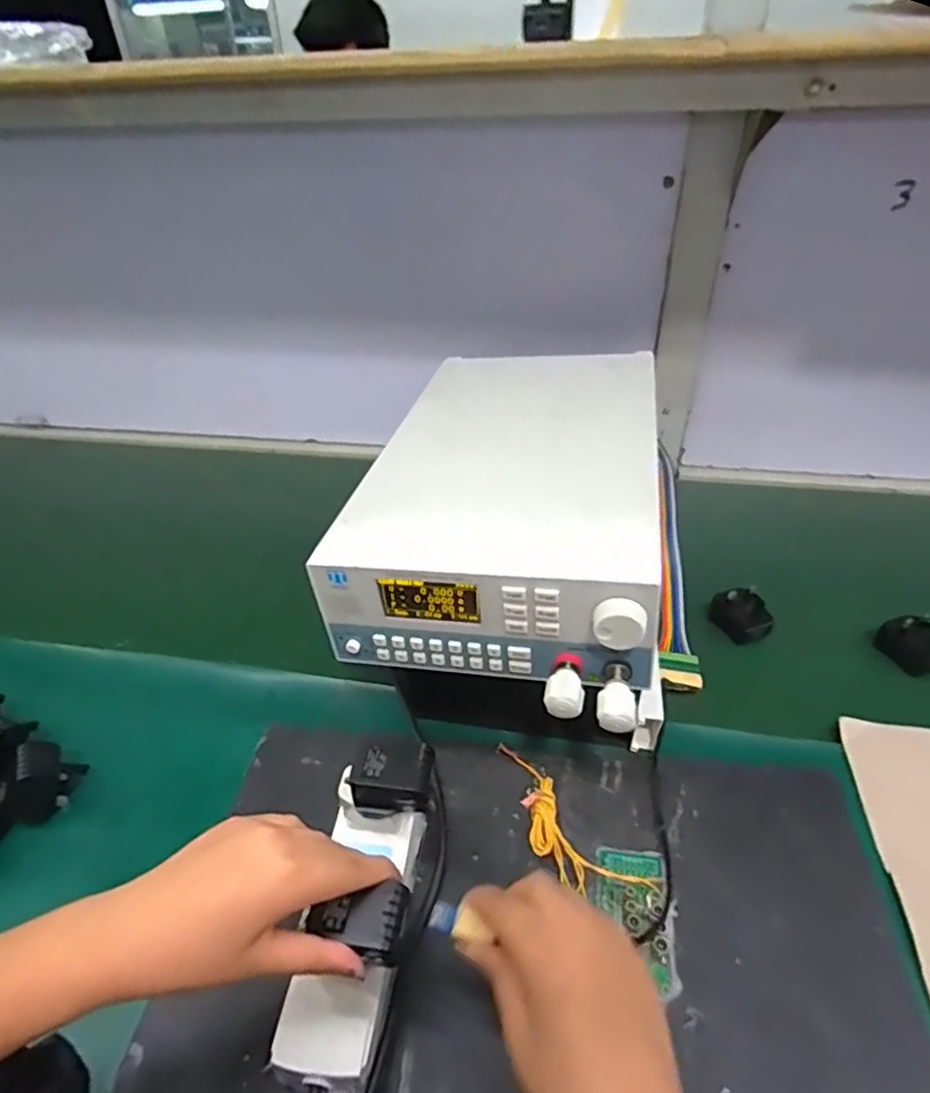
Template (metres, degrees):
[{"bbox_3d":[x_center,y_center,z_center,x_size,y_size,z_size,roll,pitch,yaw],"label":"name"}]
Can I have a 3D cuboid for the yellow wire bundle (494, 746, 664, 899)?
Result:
[{"bbox_3d":[0.064,0.194,0.433,0.044,0.015,0.137,-25,44,-26],"label":"yellow wire bundle"}]

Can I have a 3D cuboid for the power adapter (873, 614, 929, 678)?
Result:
[{"bbox_3d":[0.402,0.087,0.558,0.034,0.043,0.053,-27,45,-28],"label":"power adapter"}]

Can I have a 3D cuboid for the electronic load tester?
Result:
[{"bbox_3d":[0.036,-0.045,0.499,0.211,0.087,0.381,6,39,10],"label":"electronic load tester"}]

